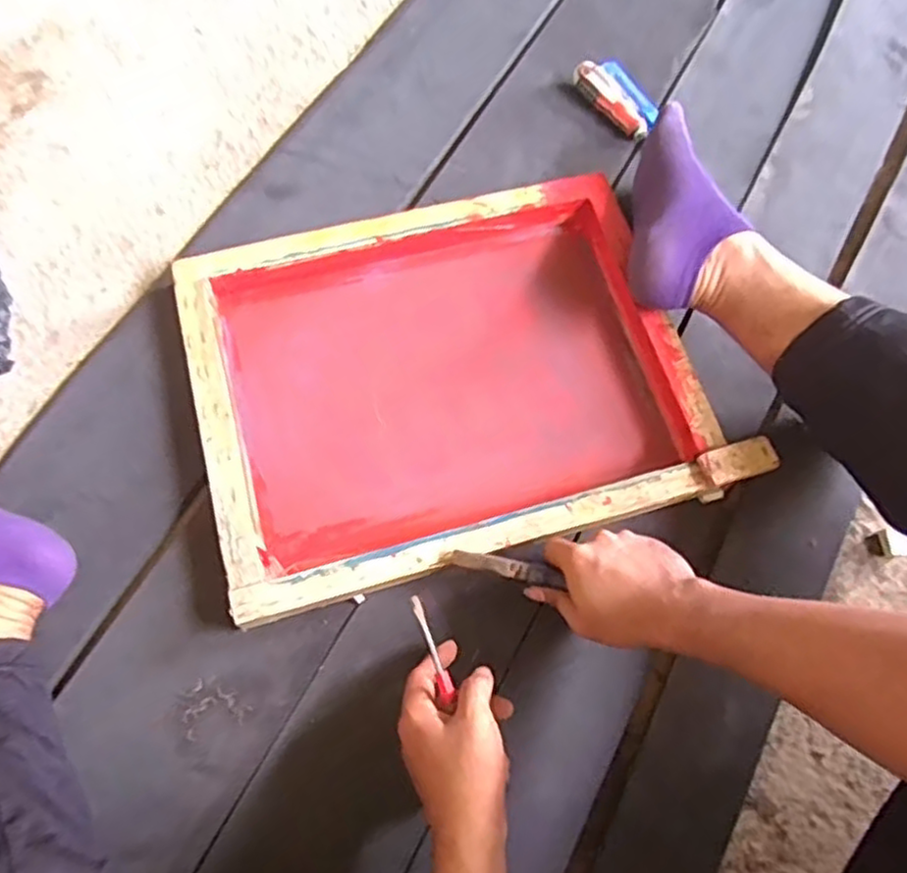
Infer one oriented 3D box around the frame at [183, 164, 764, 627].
[{"bbox_3d":[-0.007,-0.052,0.665,0.443,0.056,0.338,-15,72,-7],"label":"frame"}]

